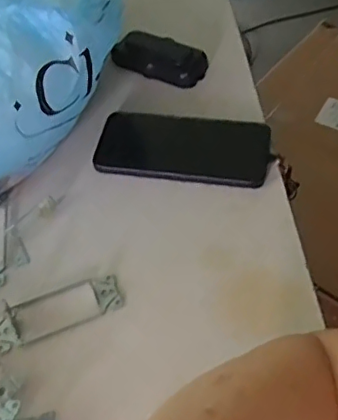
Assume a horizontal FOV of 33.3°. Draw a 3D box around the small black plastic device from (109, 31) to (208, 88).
[{"bbox_3d":[-0.011,-0.173,0.636,0.107,0.018,0.053,28,61,23],"label":"small black plastic device"}]

